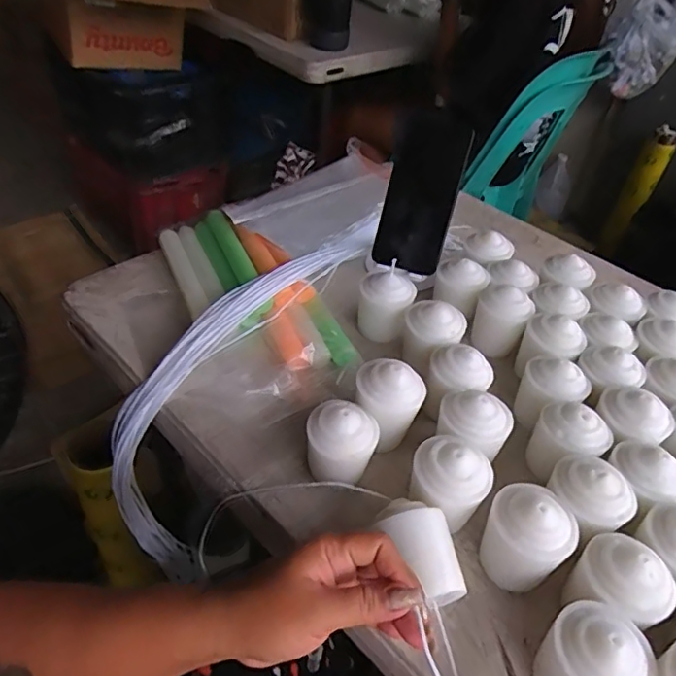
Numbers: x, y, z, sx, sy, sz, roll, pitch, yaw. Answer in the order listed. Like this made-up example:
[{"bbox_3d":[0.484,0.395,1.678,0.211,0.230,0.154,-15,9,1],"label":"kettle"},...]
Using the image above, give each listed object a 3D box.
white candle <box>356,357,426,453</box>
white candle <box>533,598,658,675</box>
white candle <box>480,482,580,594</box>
[{"bbox_3d":[0.039,0.054,0.455,0.056,0.067,0.048,30,47,23],"label":"white candle"},{"bbox_3d":[0.149,0.198,0.325,0.053,0.067,0.055,4,43,-3],"label":"white candle"},{"bbox_3d":[0.133,0.141,0.383,0.054,0.065,0.052,4,43,-3],"label":"white candle"}]

